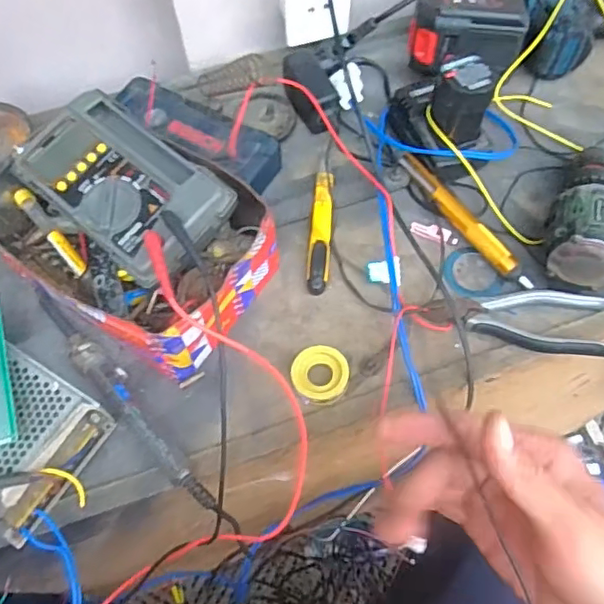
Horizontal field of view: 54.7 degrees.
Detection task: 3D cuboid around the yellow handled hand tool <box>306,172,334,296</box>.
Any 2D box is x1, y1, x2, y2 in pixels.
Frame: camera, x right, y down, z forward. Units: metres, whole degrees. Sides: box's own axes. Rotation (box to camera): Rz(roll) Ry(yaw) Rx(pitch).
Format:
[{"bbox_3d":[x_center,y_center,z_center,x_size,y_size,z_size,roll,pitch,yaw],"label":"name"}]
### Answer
[{"bbox_3d":[0.018,-0.065,0.540,0.020,0.016,0.121,4,64,3],"label":"yellow handled hand tool"}]

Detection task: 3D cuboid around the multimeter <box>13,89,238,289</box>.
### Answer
[{"bbox_3d":[-0.141,-0.095,0.462,0.181,0.033,0.100,38,70,18],"label":"multimeter"}]

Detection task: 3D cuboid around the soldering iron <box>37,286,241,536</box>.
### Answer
[{"bbox_3d":[-0.145,0.078,0.472,0.023,0.025,0.270,-40,70,-17],"label":"soldering iron"}]

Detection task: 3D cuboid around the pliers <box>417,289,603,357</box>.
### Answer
[{"bbox_3d":[0.181,0.010,0.491,0.152,0.022,0.057,9,64,6],"label":"pliers"}]

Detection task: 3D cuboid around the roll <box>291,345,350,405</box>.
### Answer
[{"bbox_3d":[0.015,0.060,0.481,0.045,0.022,0.043,0,64,1],"label":"roll"}]

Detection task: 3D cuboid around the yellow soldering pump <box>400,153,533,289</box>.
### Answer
[{"bbox_3d":[0.148,-0.076,0.537,0.015,0.016,0.166,-33,68,-14],"label":"yellow soldering pump"}]

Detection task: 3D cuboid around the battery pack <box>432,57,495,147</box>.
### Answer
[{"bbox_3d":[0.144,-0.179,0.534,0.050,0.074,0.046,15,65,8],"label":"battery pack"}]

